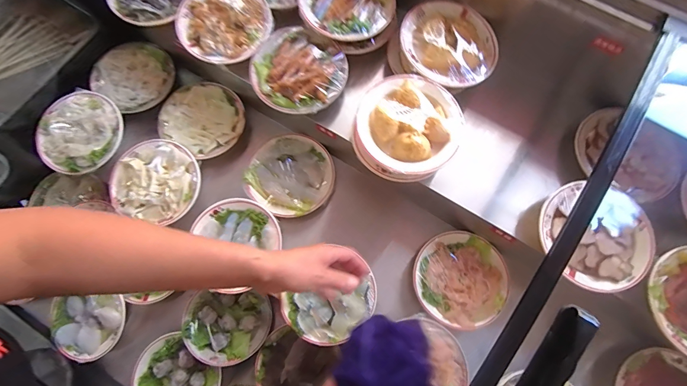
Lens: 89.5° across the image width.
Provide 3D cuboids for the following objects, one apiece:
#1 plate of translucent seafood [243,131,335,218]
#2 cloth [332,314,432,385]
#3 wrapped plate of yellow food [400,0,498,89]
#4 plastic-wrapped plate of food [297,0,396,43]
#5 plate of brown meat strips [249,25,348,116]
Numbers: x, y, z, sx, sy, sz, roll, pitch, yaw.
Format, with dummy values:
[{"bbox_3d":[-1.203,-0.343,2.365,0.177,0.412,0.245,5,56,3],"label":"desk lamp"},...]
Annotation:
[{"bbox_3d":[-0.091,-0.032,0.611,0.144,0.017,0.147,0,73,-1],"label":"plate of translucent seafood"},{"bbox_3d":[0.046,0.193,0.379,0.101,0.034,0.102,-7,76,0],"label":"cloth"},{"bbox_3d":[0.164,-0.233,0.531,0.146,0.038,0.146,0,73,-1],"label":"wrapped plate of yellow food"},{"bbox_3d":[0.006,-0.309,0.557,0.146,0.038,0.140,0,73,-1],"label":"plastic-wrapped plate of food"},{"bbox_3d":[-0.071,-0.196,0.548,0.147,0.028,0.137,28,75,7],"label":"plate of brown meat strips"}]

